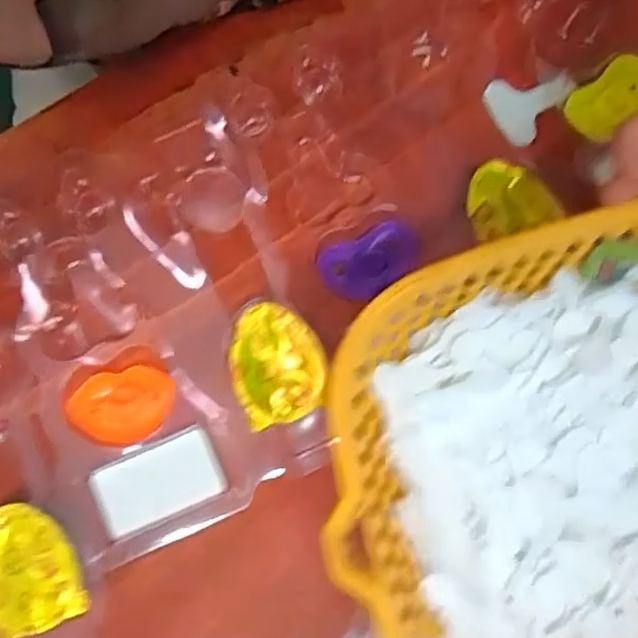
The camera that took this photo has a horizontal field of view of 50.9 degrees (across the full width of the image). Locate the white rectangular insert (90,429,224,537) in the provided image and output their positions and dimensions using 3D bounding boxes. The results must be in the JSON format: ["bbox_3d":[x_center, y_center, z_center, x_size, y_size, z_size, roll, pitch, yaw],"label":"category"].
[{"bbox_3d":[-0.071,0.071,0.293,0.053,0.004,0.031,-24,77,-4],"label":"white rectangular insert"}]

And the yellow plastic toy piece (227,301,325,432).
[{"bbox_3d":[-0.019,0.020,0.296,0.039,0.019,0.051,-11,77,-1],"label":"yellow plastic toy piece"}]

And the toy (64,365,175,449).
[{"bbox_3d":[-0.088,0.039,0.299,0.044,0.007,0.032,-12,77,-2],"label":"toy"}]

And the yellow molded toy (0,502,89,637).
[{"bbox_3d":[-0.122,0.103,0.280,0.041,0.012,0.051,-22,77,-4],"label":"yellow molded toy"}]

